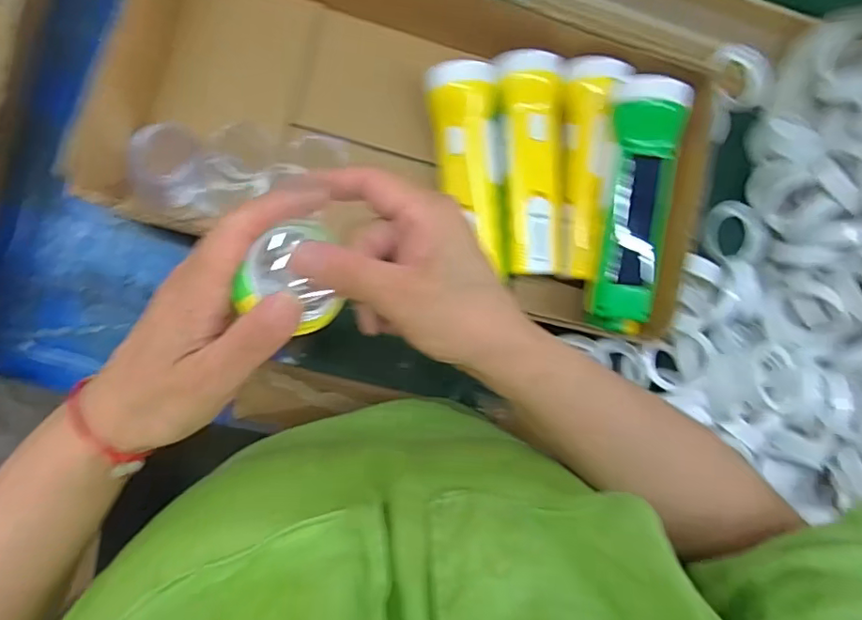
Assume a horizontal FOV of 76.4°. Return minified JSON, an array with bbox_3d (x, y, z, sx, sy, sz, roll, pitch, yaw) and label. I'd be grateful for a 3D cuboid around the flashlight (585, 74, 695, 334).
[{"bbox_3d":[0.150,-0.075,0.401,0.054,0.057,0.178,5,86,-9],"label":"flashlight"}]

